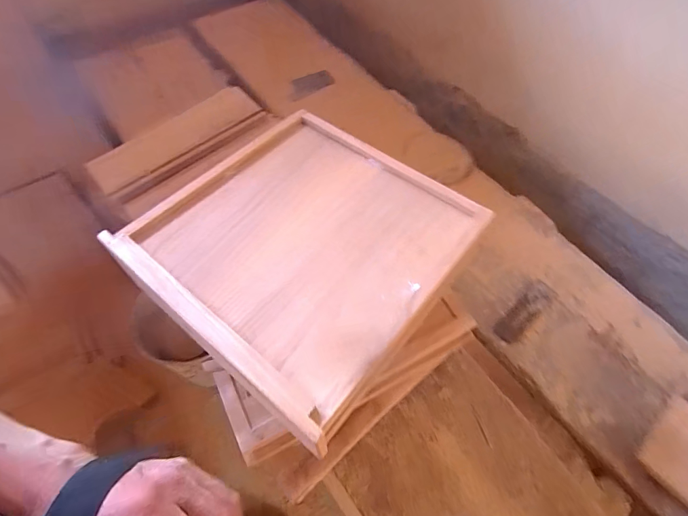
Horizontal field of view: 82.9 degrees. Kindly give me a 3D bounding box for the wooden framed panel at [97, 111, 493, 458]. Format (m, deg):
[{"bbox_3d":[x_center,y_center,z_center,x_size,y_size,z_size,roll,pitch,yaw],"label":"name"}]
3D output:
[{"bbox_3d":[-0.057,-0.036,0.521,0.373,0.046,0.381,33,64,17],"label":"wooden framed panel"}]

